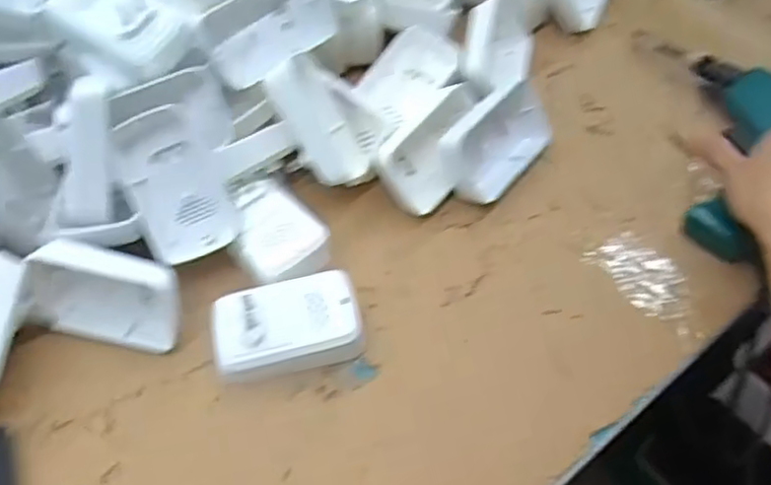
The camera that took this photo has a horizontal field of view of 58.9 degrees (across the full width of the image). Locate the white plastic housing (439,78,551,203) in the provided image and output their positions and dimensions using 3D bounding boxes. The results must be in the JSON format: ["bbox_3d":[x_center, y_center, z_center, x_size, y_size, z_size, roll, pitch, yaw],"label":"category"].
[{"bbox_3d":[0.087,-0.080,0.512,0.055,0.045,0.106,39,64,22],"label":"white plastic housing"}]

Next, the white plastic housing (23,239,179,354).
[{"bbox_3d":[-0.179,0.035,0.433,0.094,0.062,0.022,7,19,-2],"label":"white plastic housing"}]

